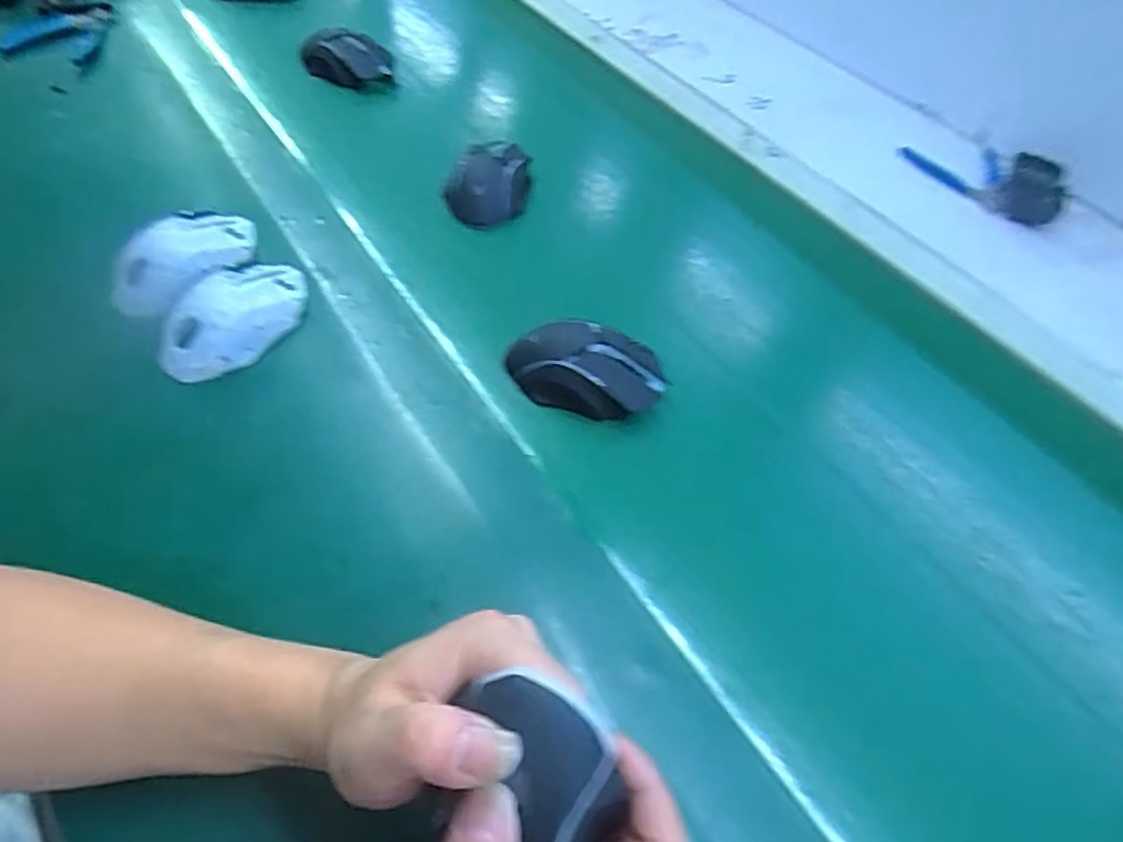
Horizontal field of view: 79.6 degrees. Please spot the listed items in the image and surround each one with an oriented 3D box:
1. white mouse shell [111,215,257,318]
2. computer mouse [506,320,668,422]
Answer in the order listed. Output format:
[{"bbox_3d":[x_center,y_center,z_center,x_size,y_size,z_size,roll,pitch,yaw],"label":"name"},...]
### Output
[{"bbox_3d":[-0.291,-0.123,0.525,0.070,0.040,0.116,39,58,23],"label":"white mouse shell"},{"bbox_3d":[0.017,-0.039,0.491,0.112,0.034,0.057,15,52,7],"label":"computer mouse"}]

